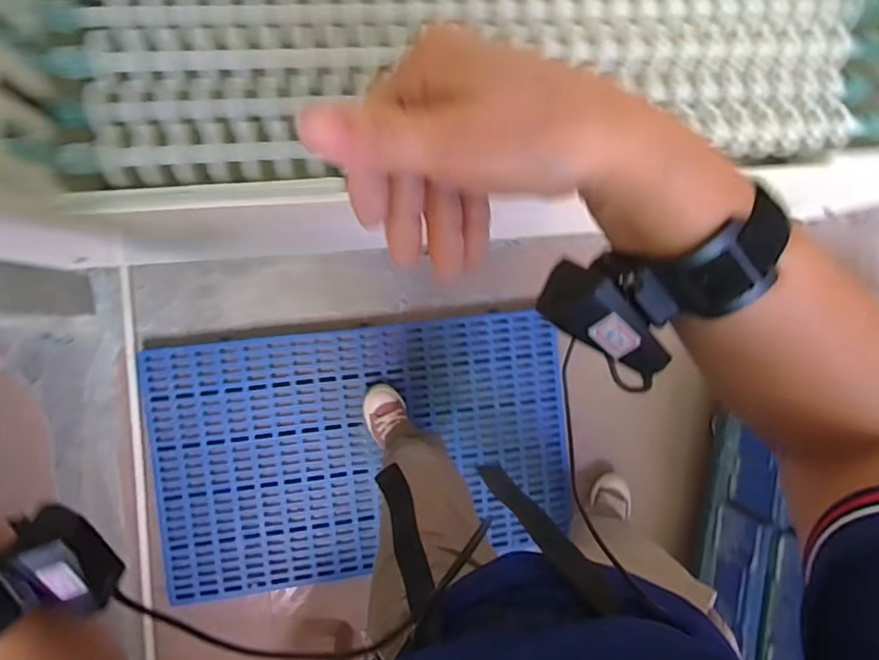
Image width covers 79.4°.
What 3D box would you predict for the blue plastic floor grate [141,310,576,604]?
[{"bbox_3d":[-0.158,0.289,1.265,0.964,0.068,0.582,-6,93,-8],"label":"blue plastic floor grate"}]

